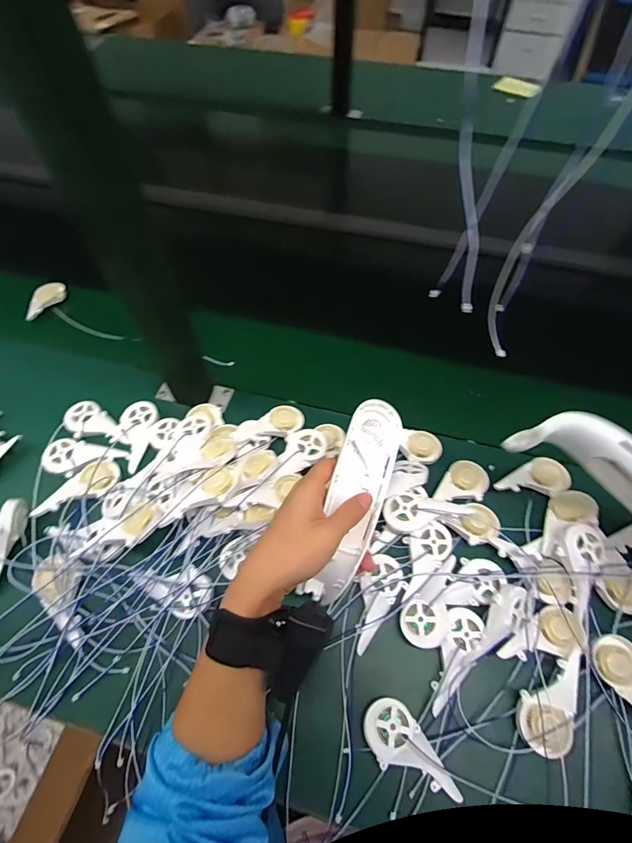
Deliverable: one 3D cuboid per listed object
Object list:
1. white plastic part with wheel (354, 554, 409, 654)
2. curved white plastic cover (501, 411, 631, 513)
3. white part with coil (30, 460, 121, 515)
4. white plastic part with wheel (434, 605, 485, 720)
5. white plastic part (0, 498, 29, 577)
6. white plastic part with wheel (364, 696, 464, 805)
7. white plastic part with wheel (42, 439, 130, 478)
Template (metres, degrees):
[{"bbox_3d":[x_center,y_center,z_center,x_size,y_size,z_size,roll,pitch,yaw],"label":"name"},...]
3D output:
[{"bbox_3d":[0.060,0.183,0.394,0.048,0.016,0.093,22,69,12],"label":"white plastic part with wheel"},{"bbox_3d":[0.254,0.041,0.334,0.170,0.049,0.041,28,57,-4],"label":"curved white plastic cover"},{"bbox_3d":[-0.274,0.078,0.446,0.045,0.014,0.091,37,66,20],"label":"white part with coil"},{"bbox_3d":[0.132,0.225,0.364,0.032,0.010,0.093,23,69,12],"label":"white plastic part with wheel"},{"bbox_3d":[-0.328,0.132,0.411,0.018,0.028,0.095,6,75,1],"label":"white plastic part"},{"bbox_3d":[0.078,0.286,0.332,0.044,0.018,0.087,-29,64,-15],"label":"white plastic part with wheel"},{"bbox_3d":[-0.282,0.041,0.471,0.095,0.011,0.043,-1,60,0],"label":"white plastic part with wheel"}]

